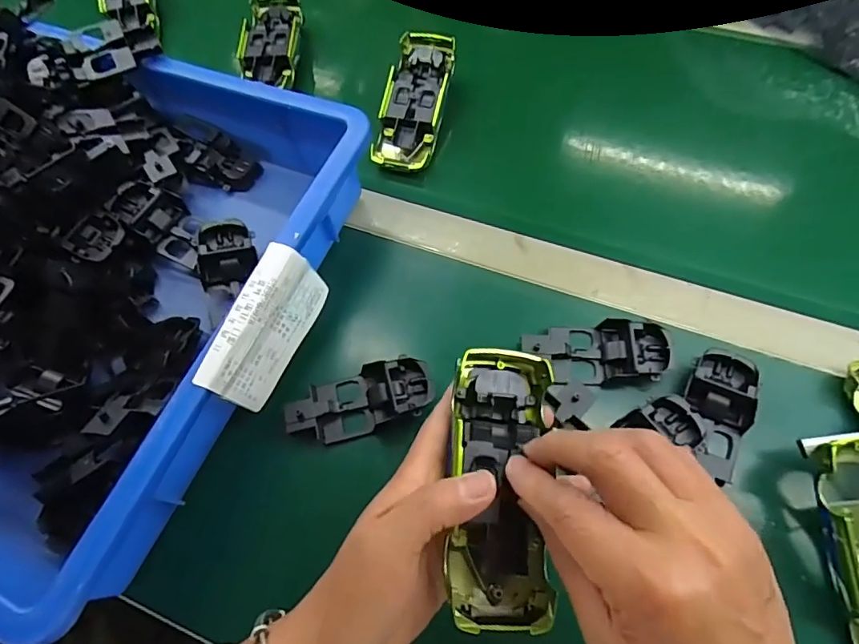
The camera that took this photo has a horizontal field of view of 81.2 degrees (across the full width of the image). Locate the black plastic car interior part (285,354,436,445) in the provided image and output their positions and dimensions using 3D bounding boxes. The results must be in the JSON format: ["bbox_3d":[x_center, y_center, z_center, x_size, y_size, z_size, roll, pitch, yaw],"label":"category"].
[{"bbox_3d":[-0.048,0.054,0.346,0.099,0.020,0.042,-18,65,-5],"label":"black plastic car interior part"}]

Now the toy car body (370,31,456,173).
[{"bbox_3d":[-0.012,-0.203,0.461,0.054,0.023,0.137,12,81,9],"label":"toy car body"}]

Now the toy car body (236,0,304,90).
[{"bbox_3d":[-0.160,-0.288,0.508,0.057,0.020,0.122,-4,65,1],"label":"toy car body"}]

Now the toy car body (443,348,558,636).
[{"bbox_3d":[0.037,0.079,0.256,0.049,0.032,0.134,1,71,4],"label":"toy car body"}]

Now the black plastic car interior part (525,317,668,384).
[{"bbox_3d":[0.117,0.024,0.357,0.097,0.029,0.044,-2,65,2],"label":"black plastic car interior part"}]

